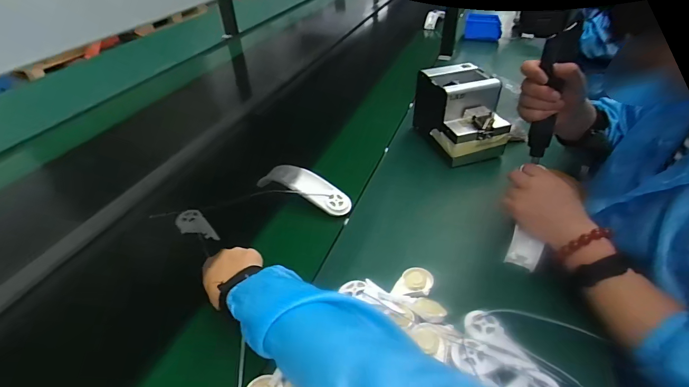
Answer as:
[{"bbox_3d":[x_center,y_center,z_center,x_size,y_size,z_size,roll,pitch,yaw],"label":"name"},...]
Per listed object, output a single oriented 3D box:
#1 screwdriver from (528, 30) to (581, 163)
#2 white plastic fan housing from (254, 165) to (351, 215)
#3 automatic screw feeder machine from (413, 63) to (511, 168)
[{"bbox_3d":[0.296,-0.134,0.522,0.035,0.181,0.029,4,19,6],"label":"screwdriver"},{"bbox_3d":[-0.075,-0.012,0.693,0.195,0.033,0.055,23,46,26],"label":"white plastic fan housing"},{"bbox_3d":[0.253,-0.165,0.775,0.128,0.144,0.183,-13,42,-14],"label":"automatic screw feeder machine"}]

